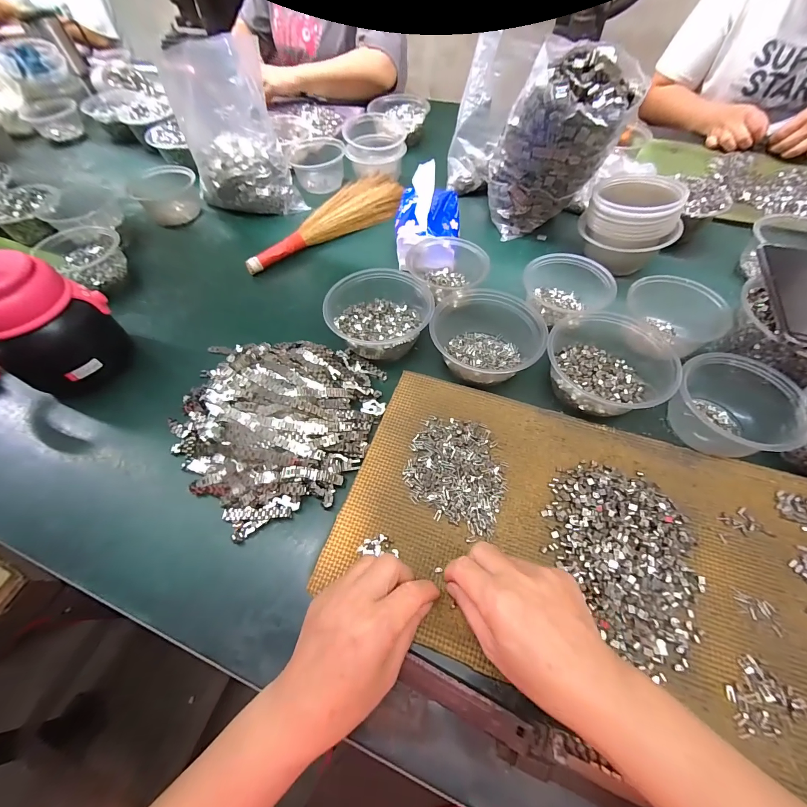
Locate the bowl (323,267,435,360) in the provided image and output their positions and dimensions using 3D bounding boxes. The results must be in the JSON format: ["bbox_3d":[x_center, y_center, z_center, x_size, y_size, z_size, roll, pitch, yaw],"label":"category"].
[{"bbox_3d":[-0.035,-0.119,0.449,0.132,0.061,0.123,-1,56,1],"label":"bowl"}]

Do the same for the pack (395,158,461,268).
[{"bbox_3d":[0.040,-0.301,0.542,0.101,0.094,0.144,5,57,5],"label":"pack"}]

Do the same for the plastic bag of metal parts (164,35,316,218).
[{"bbox_3d":[-0.285,-0.438,0.576,0.165,0.202,0.091,-22,61,-11],"label":"plastic bag of metal parts"}]

